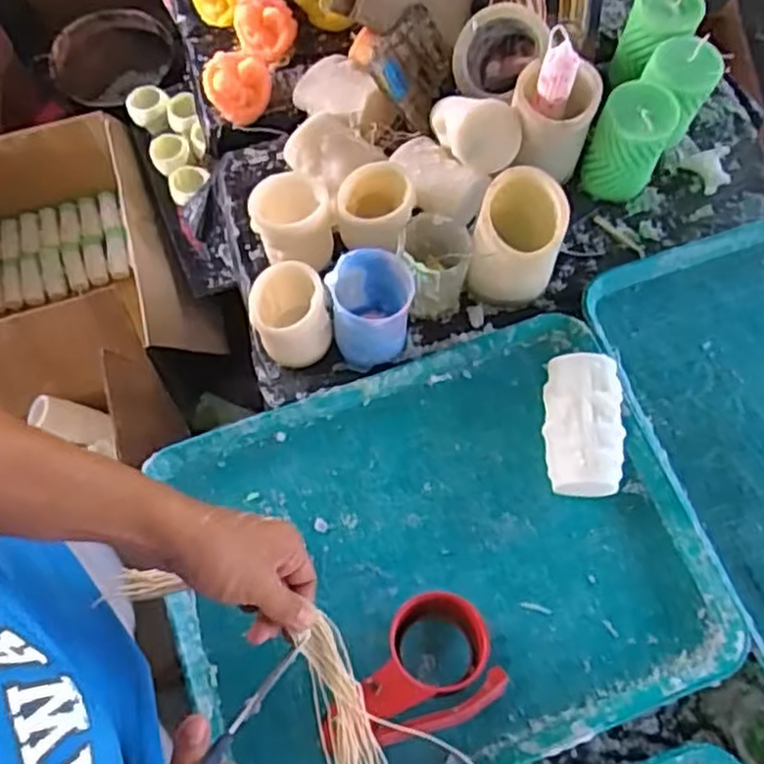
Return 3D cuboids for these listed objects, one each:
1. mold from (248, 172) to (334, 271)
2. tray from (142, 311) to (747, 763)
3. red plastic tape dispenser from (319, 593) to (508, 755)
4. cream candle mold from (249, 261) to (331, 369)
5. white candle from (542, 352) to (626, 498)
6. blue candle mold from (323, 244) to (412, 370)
[{"bbox_3d":[-0.087,-0.154,0.713,0.072,0.087,0.067,-1,68,1],"label":"mold"},{"bbox_3d":[0.041,0.151,0.628,0.433,0.022,0.345,-19,68,-6],"label":"tray"},{"bbox_3d":[0.018,0.229,0.578,0.142,0.067,0.094,-17,68,-5],"label":"red plastic tape dispenser"},{"bbox_3d":[-0.084,-0.058,0.680,0.069,0.085,0.064,-1,68,1],"label":"cream candle mold"},{"bbox_3d":[0.178,0.038,0.652,0.064,0.065,0.120,3,68,3],"label":"white candle"},{"bbox_3d":[-0.008,-0.064,0.678,0.072,0.098,0.075,-10,68,-3],"label":"blue candle mold"}]

